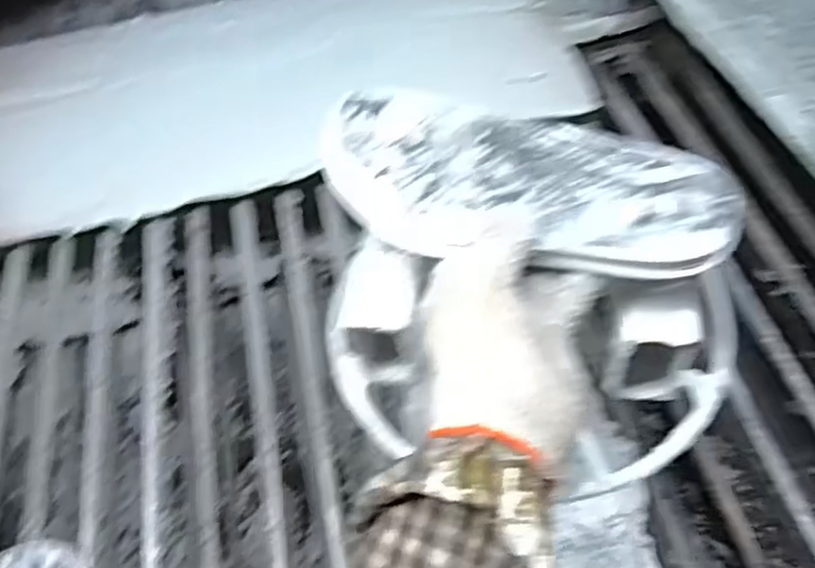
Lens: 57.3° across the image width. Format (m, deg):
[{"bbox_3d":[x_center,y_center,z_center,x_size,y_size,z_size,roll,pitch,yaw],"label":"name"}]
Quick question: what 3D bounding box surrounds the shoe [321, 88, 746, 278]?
[{"bbox_3d":[0.063,-0.054,0.428,0.228,0.036,0.085,13,54,11],"label":"shoe"}]

